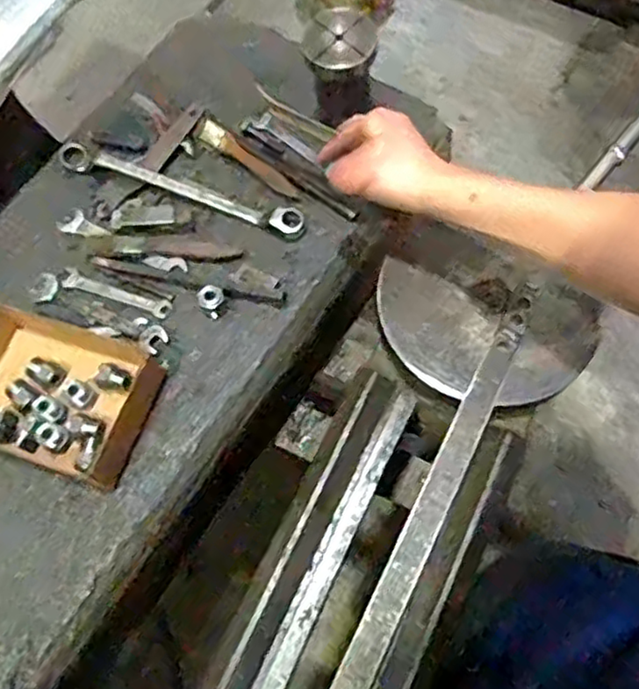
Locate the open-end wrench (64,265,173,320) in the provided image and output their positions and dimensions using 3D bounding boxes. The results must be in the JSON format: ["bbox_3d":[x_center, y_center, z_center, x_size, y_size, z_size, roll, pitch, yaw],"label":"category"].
[{"bbox_3d":[-0.191,-0.049,0.633,0.113,0.004,0.019,19,72,10],"label":"open-end wrench"}]

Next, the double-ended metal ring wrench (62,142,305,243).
[{"bbox_3d":[-0.140,-0.156,0.660,0.265,0.018,0.028,19,72,10],"label":"double-ended metal ring wrench"}]

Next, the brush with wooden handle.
[{"bbox_3d":[-0.071,-0.186,0.669,0.133,0.009,0.025,36,75,15],"label":"brush with wooden handle"}]

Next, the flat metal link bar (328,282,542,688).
[{"bbox_3d":[0.076,0.137,0.499,0.025,0.013,0.433,26,73,12],"label":"flat metal link bar"}]

